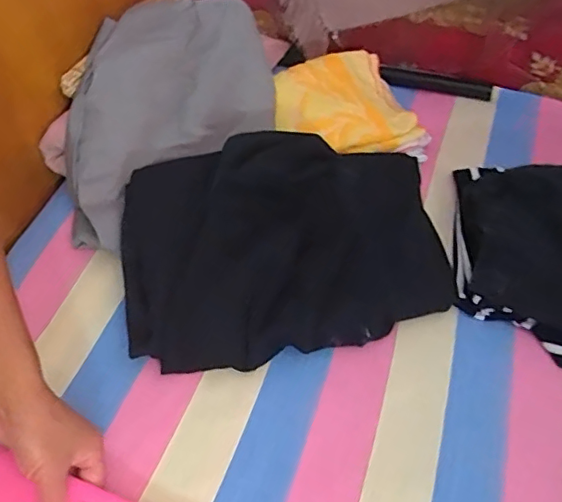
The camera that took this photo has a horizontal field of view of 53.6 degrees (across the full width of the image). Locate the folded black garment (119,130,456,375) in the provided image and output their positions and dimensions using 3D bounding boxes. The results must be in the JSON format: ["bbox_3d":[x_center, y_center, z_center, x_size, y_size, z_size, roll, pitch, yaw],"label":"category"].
[{"bbox_3d":[0.005,-0.006,0.572,0.322,0.039,0.225,-5,77,-7],"label":"folded black garment"}]

